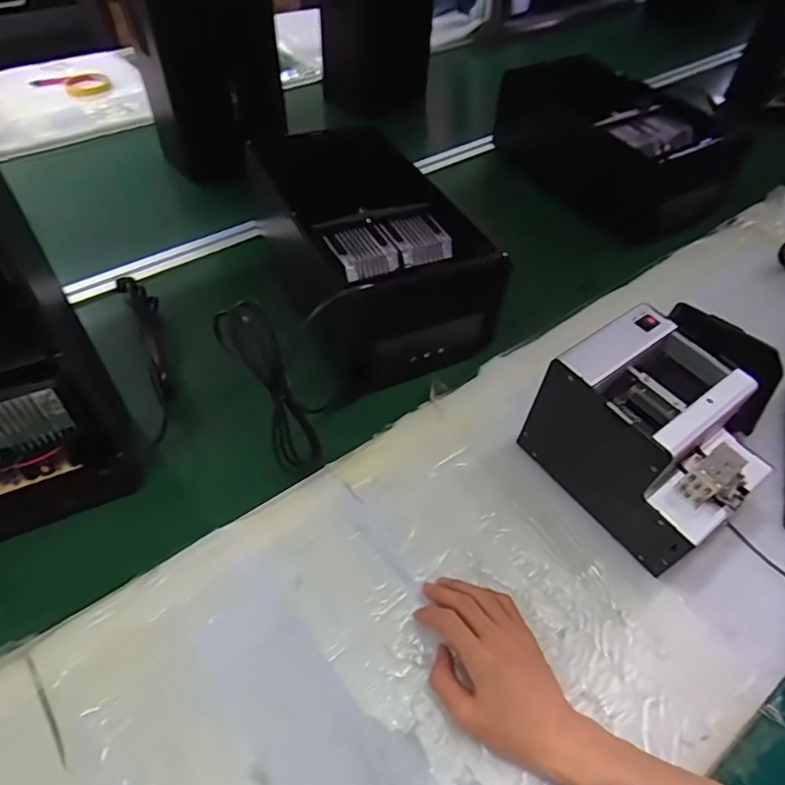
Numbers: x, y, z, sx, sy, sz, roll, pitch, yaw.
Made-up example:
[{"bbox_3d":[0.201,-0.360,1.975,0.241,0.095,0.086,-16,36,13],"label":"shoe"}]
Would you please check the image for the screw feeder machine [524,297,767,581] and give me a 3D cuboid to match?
[{"bbox_3d":[0.234,0.042,0.507,0.119,0.150,0.172,-30,57,-25],"label":"screw feeder machine"}]

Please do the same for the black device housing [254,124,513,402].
[{"bbox_3d":[-0.032,-0.165,0.687,0.213,0.129,0.310,-21,53,-19],"label":"black device housing"}]

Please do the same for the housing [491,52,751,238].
[{"bbox_3d":[0.335,-0.415,0.884,0.149,0.170,0.353,-24,55,-21],"label":"housing"}]

